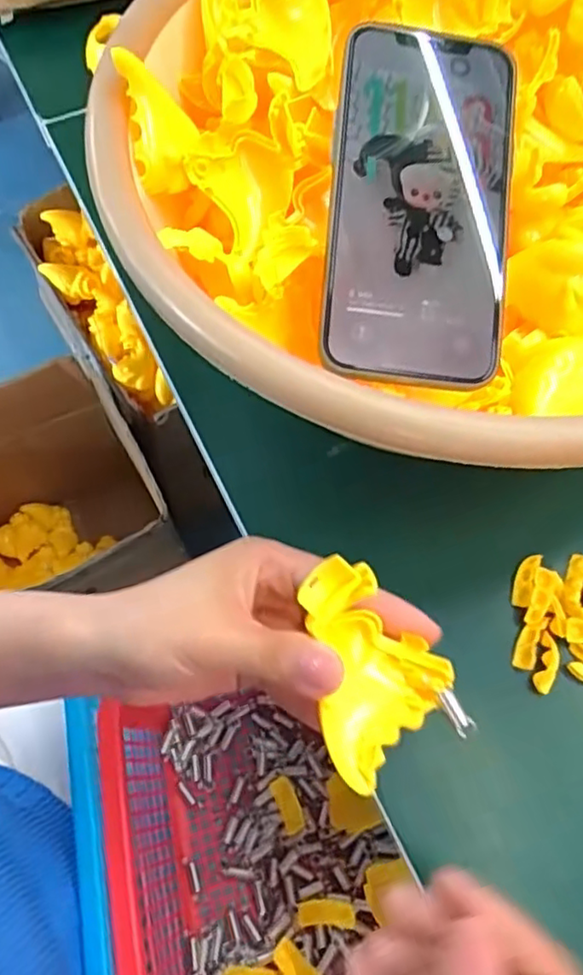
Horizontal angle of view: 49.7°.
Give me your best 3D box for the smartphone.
[{"bbox_3d":[0.057,-0.124,0.274,0.078,0.008,0.163,5,83,-6],"label":"smartphone"}]

